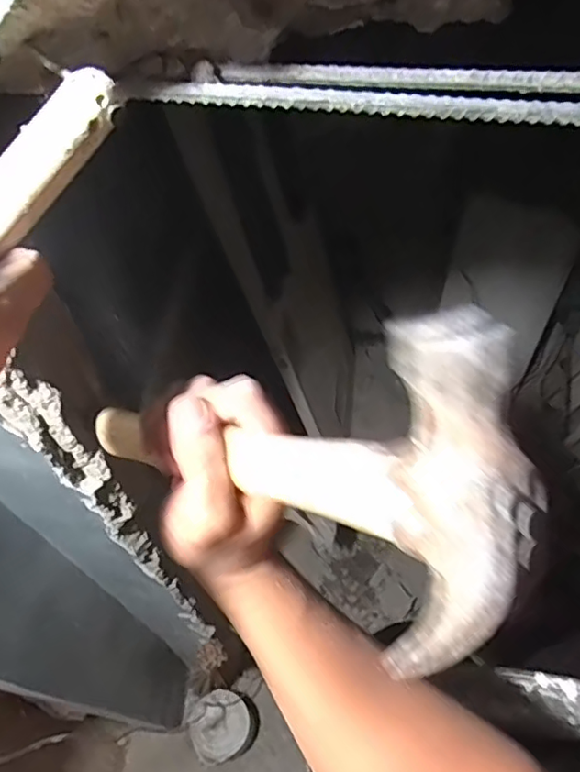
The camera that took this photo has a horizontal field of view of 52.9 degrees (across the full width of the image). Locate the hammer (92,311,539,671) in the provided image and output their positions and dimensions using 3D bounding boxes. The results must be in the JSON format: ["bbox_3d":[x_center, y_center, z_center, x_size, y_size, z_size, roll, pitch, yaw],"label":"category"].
[{"bbox_3d":[-0.018,0.052,0.294,0.024,0.315,0.115,-16,92,-35],"label":"hammer"}]

